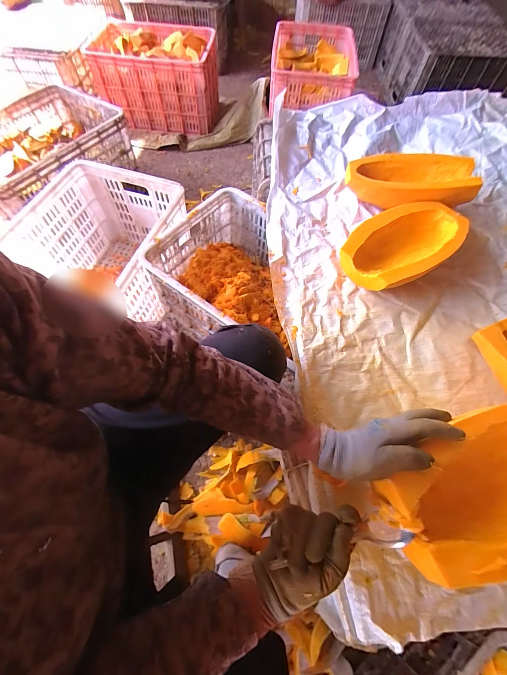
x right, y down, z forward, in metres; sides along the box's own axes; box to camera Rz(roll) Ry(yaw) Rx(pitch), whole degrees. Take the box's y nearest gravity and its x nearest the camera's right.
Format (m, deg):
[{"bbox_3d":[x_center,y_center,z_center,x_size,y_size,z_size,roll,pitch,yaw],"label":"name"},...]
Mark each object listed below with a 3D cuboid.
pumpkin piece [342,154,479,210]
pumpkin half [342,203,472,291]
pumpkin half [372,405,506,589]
[{"bbox_3d":[0.342,-0.344,0.636,0.253,0.067,0.146,7,63,1],"label":"pumpkin piece"},{"bbox_3d":[0.291,-0.175,0.568,0.262,0.076,0.144,-32,69,-17],"label":"pumpkin half"},{"bbox_3d":[0.288,0.181,0.355,0.265,0.072,0.143,-17,65,-18],"label":"pumpkin half"}]

